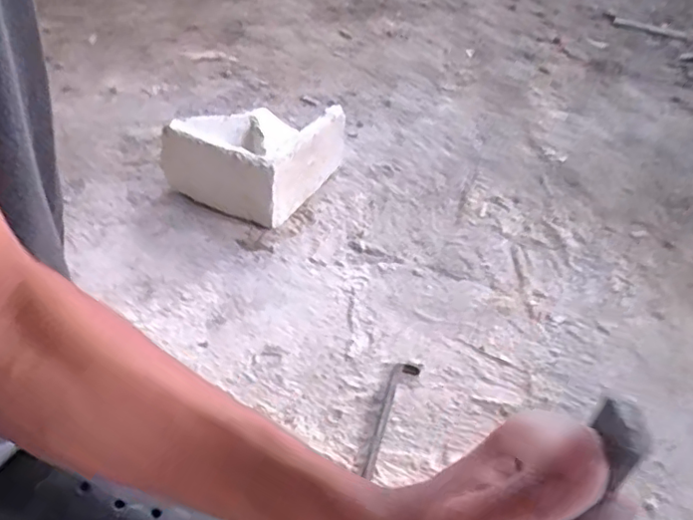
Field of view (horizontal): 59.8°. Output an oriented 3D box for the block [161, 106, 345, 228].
[{"bbox_3d":[-0.122,-0.156,0.846,0.171,0.104,0.204,23,46,19],"label":"block"}]

